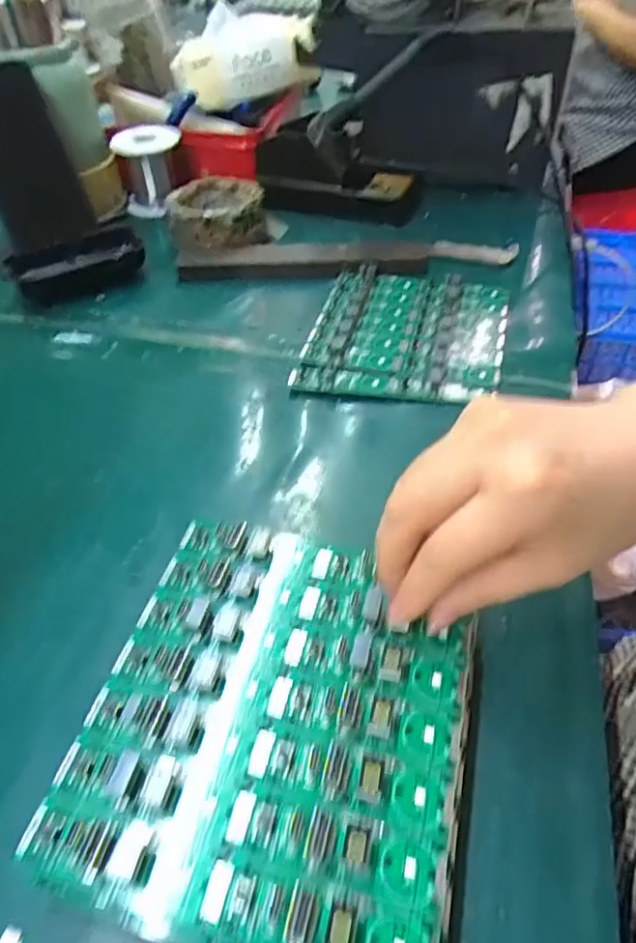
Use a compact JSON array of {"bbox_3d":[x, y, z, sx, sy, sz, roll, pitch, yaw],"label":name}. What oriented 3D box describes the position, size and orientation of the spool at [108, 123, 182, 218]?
[{"bbox_3d":[-0.162,-0.294,0.588,0.063,0.066,0.050,-9,48,-8],"label":"spool"}]

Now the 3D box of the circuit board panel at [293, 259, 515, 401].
[{"bbox_3d":[0.066,-0.103,0.441,0.137,0.010,0.153,10,49,9],"label":"circuit board panel"}]

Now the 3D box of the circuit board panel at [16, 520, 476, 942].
[{"bbox_3d":[-0.015,0.090,0.232,0.139,0.008,0.153,10,48,10],"label":"circuit board panel"}]

